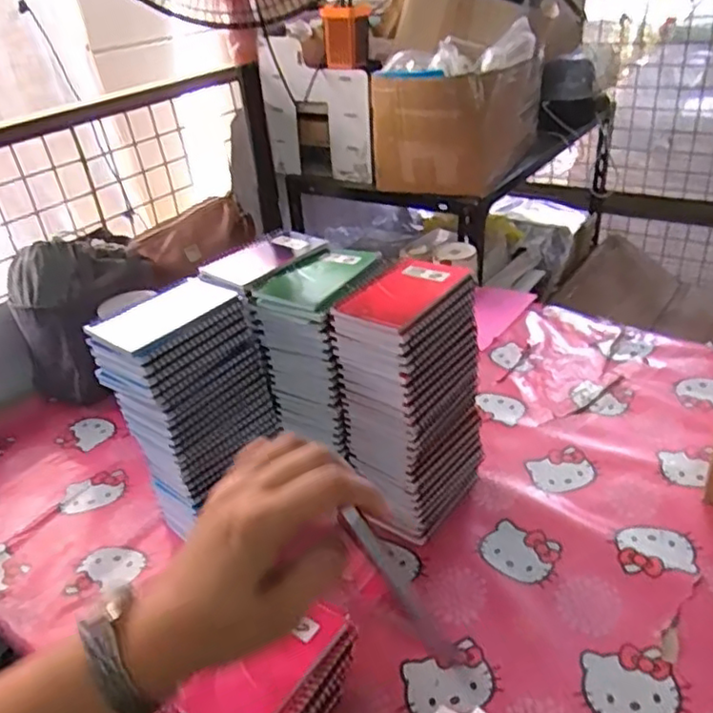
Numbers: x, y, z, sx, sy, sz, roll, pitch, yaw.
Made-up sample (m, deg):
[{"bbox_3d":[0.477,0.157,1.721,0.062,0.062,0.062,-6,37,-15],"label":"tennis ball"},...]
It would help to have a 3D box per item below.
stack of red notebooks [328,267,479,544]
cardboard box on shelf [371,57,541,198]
[{"bbox_3d":[0.061,0.055,0.702,0.093,0.280,0.133,20,39,36],"label":"stack of red notebooks"},{"bbox_3d":[0.214,-0.469,1.274,0.220,0.202,0.350,17,38,32],"label":"cardboard box on shelf"}]

